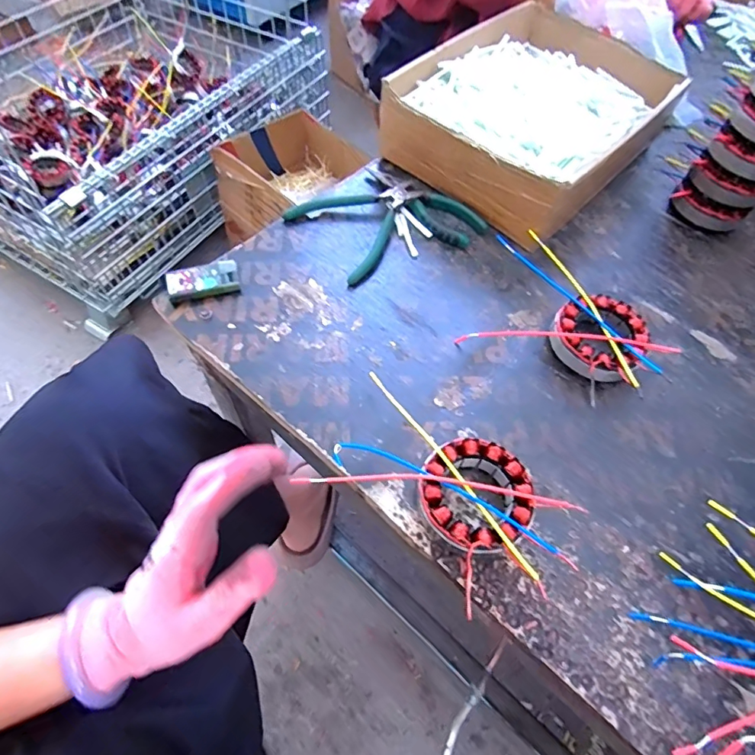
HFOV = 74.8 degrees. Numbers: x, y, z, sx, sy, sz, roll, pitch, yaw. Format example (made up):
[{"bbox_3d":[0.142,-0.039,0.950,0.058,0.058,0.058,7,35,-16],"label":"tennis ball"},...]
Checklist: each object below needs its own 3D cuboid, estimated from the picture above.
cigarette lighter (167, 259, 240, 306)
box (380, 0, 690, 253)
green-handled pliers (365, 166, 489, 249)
[{"bbox_3d":[-0.172,-0.094,0.486,0.066,0.017,0.033,-12,60,-12],"label":"cigarette lighter"},{"bbox_3d":[0.194,-0.321,0.610,0.240,0.093,0.328,39,63,18],"label":"box"},{"bbox_3d":[0.051,-0.202,0.565,0.158,0.017,0.054,38,63,18],"label":"green-handled pliers"}]

